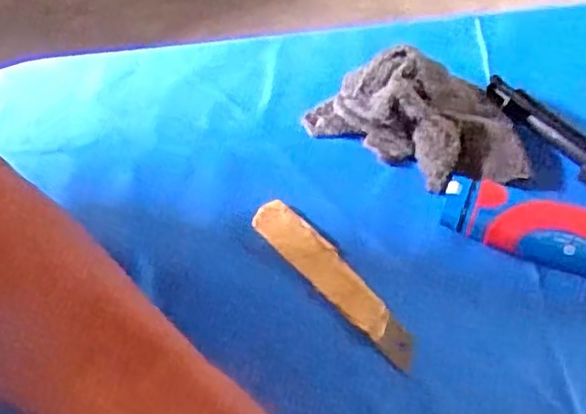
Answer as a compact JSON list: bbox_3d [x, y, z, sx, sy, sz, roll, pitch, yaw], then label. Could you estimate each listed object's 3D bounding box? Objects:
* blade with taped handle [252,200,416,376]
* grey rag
[{"bbox_3d":[0.022,0.036,0.351,0.023,0.005,0.115,-37,59,-21],"label":"blade with taped handle"},{"bbox_3d":[0.071,-0.053,0.394,0.128,0.037,0.081,3,53,7],"label":"grey rag"}]

